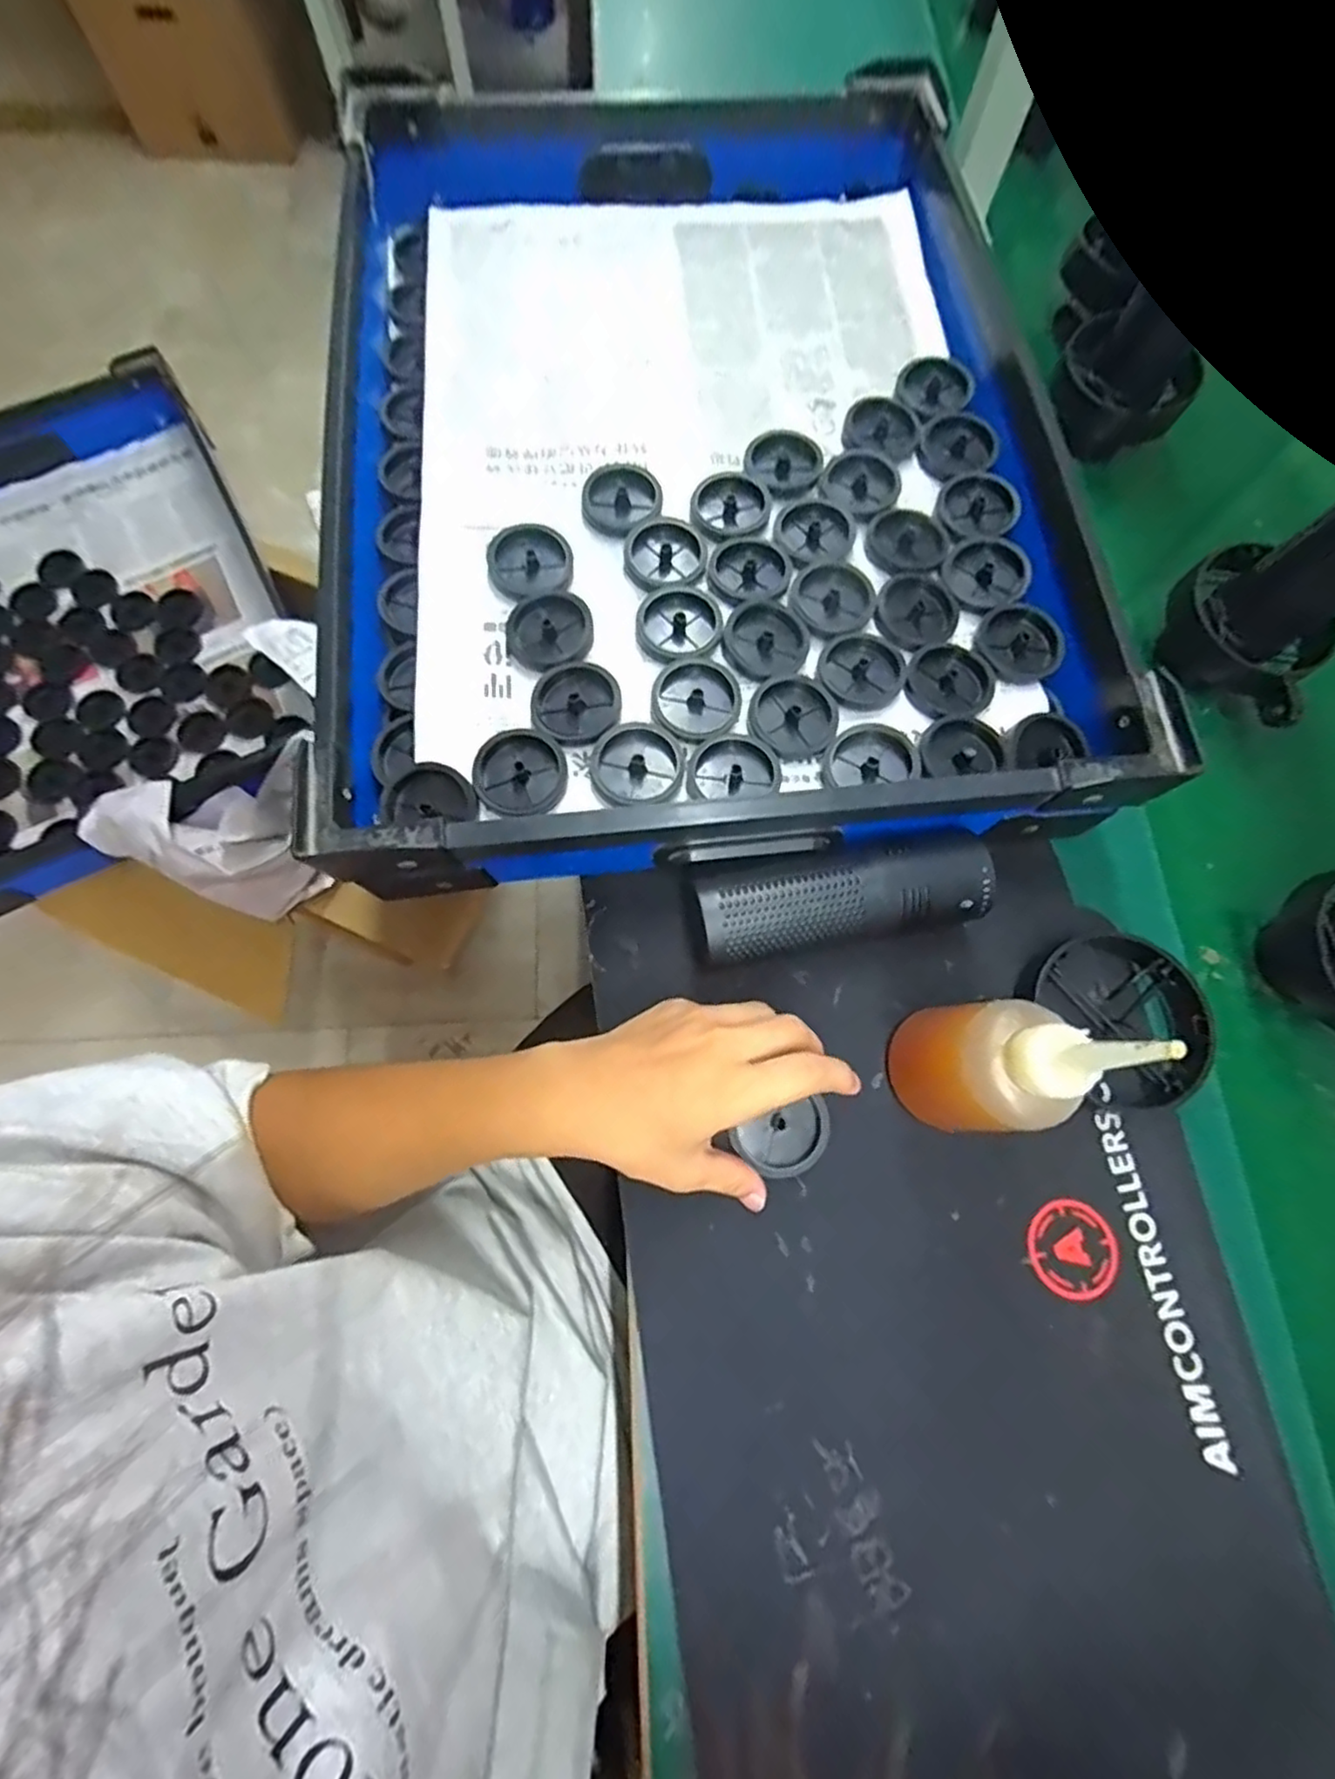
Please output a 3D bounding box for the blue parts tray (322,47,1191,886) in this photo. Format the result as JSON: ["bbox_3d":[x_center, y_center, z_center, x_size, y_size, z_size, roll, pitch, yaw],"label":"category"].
[{"bbox_3d":[0.022,-0.317,0.450,0.456,0.061,0.616,-5,73,-4],"label":"blue parts tray"}]

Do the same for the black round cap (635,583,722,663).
[{"bbox_3d":[0.009,-0.167,0.417,0.054,0.014,0.052,1,72,-2],"label":"black round cap"}]

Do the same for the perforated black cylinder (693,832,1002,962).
[{"bbox_3d":[0.096,0.003,0.376,0.162,0.050,0.053,-9,73,-5],"label":"perforated black cylinder"}]

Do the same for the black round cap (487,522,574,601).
[{"bbox_3d":[-0.088,-0.211,0.428,0.052,0.012,0.051,1,72,-2],"label":"black round cap"}]

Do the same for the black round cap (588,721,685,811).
[{"bbox_3d":[-0.019,-0.072,0.392,0.053,0.018,0.049,1,72,-2],"label":"black round cap"}]

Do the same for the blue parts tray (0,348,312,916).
[{"bbox_3d":[-0.760,-0.316,0.825,0.479,0.120,0.697,-25,74,-11],"label":"blue parts tray"}]

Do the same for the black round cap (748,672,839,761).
[{"bbox_3d":[0.076,-0.103,0.398,0.052,0.011,0.050,1,72,-2],"label":"black round cap"}]

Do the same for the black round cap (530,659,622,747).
[{"bbox_3d":[-0.054,-0.110,0.395,0.053,0.012,0.051,1,72,-2],"label":"black round cap"}]

